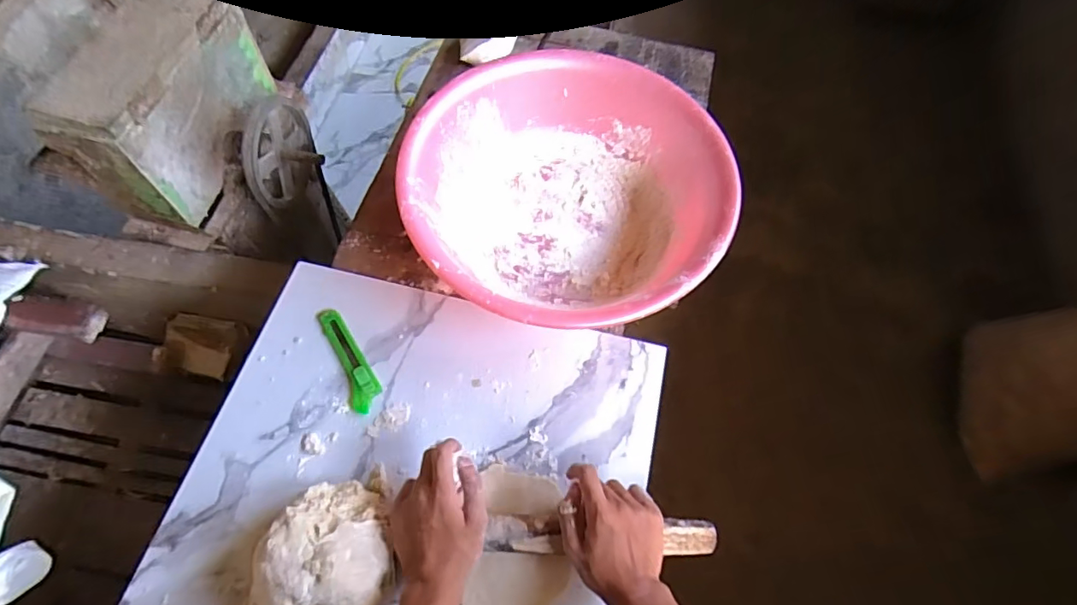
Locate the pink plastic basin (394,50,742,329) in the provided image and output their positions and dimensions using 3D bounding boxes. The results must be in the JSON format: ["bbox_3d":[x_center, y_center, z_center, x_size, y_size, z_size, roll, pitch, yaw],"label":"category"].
[{"bbox_3d":[0.037,-0.136,0.690,0.394,0.126,0.396,2,61,-3],"label":"pink plastic basin"}]

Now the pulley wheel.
[{"bbox_3d":[-0.454,-0.258,0.959,0.069,0.208,0.217,10,97,1],"label":"pulley wheel"}]

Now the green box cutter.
[{"bbox_3d":[-0.229,0.065,0.632,0.037,0.011,0.143,-23,65,-16],"label":"green box cutter"}]

